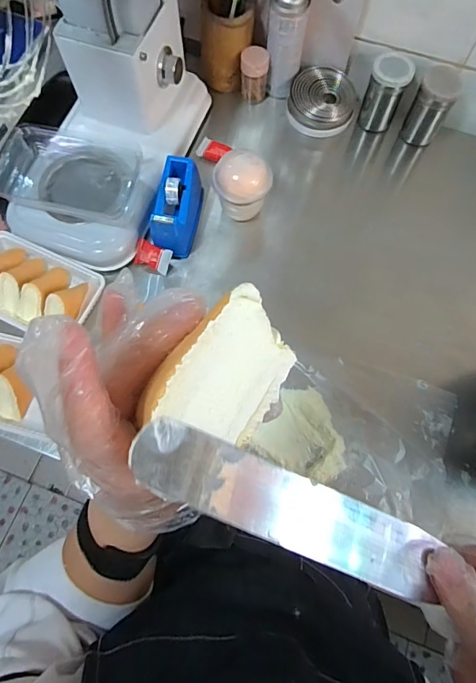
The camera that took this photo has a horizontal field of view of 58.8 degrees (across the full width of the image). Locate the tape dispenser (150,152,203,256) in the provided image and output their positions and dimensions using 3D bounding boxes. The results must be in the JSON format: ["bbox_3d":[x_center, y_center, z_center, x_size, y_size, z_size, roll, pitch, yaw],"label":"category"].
[{"bbox_3d":[-0.098,-0.215,0.681,0.065,0.085,0.133,11,71,3],"label":"tape dispenser"}]

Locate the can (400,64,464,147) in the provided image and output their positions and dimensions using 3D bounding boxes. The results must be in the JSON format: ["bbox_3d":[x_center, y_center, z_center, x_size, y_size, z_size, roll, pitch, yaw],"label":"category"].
[{"bbox_3d":[0.339,-0.409,0.747,0.062,0.114,0.068,0,71,-1],"label":"can"}]

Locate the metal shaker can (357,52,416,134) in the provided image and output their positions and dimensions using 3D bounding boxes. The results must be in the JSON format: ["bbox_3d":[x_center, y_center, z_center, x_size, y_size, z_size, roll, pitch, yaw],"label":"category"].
[{"bbox_3d":[0.264,-0.445,0.756,0.064,0.122,0.059,0,71,-1],"label":"metal shaker can"}]

